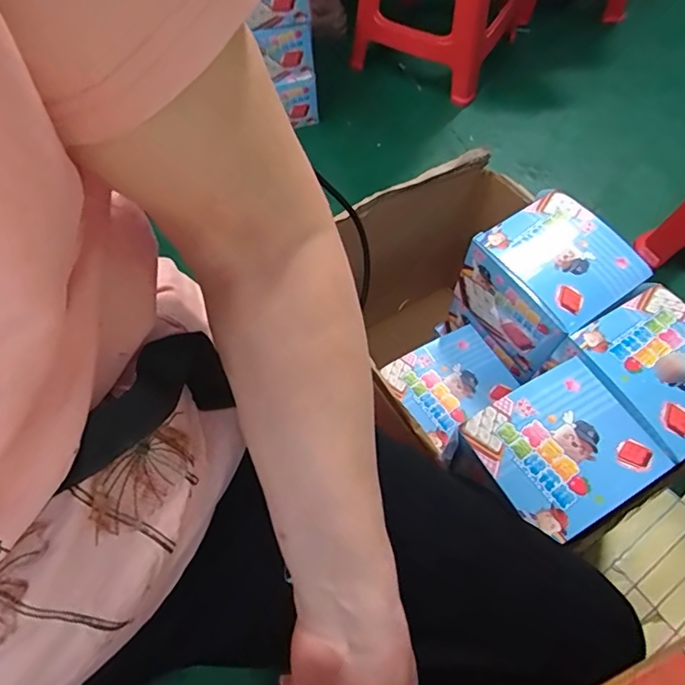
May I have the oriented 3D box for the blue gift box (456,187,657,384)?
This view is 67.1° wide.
[{"bbox_3d":[0.271,-0.074,0.703,0.150,0.161,0.170,-32,66,-14],"label":"blue gift box"}]

